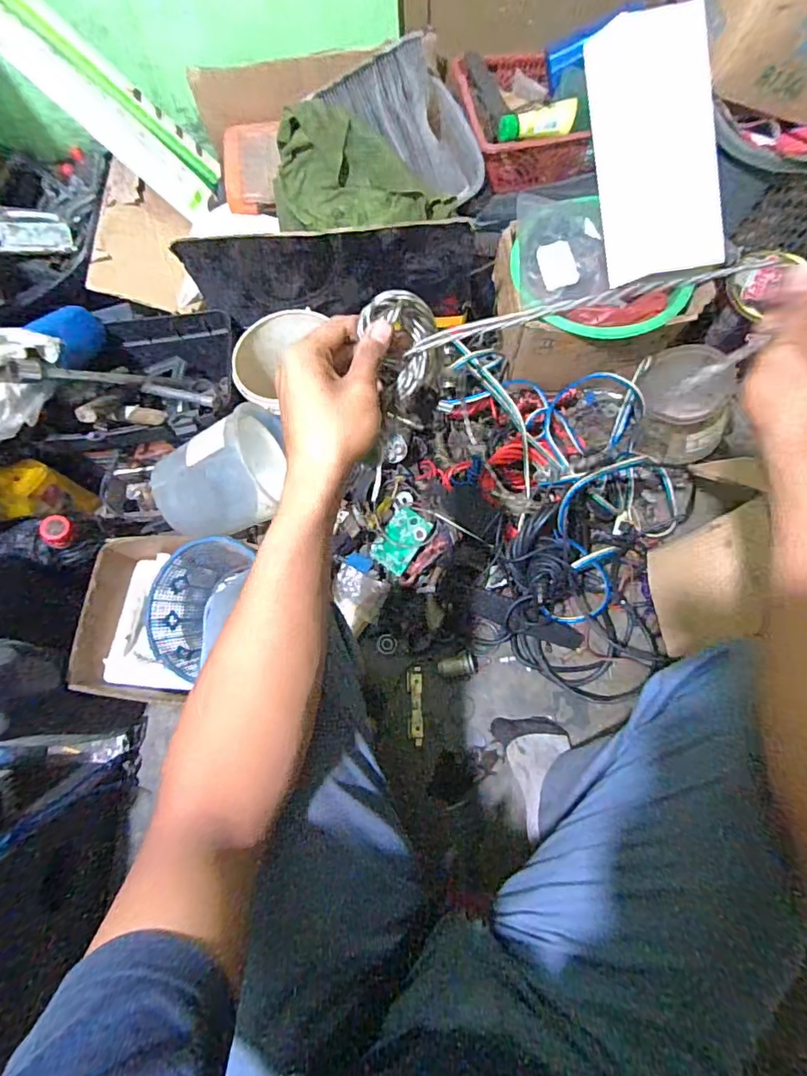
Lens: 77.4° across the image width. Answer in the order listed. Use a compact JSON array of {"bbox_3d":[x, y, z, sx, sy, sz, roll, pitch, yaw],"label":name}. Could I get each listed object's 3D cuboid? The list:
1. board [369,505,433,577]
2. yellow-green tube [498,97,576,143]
[{"bbox_3d":[-0.006,0.002,0.826,0.073,0.010,0.099,34,92,24],"label":"board"},{"bbox_3d":[0.200,-0.623,0.754,0.109,0.044,0.028,5,70,5],"label":"yellow-green tube"}]

